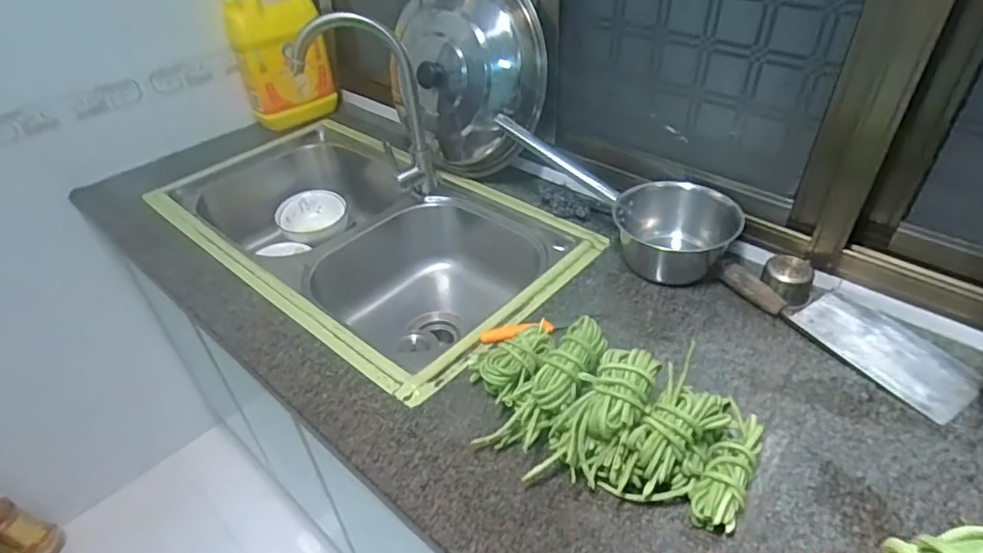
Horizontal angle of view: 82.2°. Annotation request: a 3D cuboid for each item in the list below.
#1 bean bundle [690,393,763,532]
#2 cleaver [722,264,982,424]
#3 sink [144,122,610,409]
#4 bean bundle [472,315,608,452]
[{"bbox_3d":[0.238,0.194,0.566,0.044,0.041,0.132,22,46,27],"label":"bean bundle"},{"bbox_3d":[0.456,0.054,0.726,0.120,0.034,0.297,-27,45,-26],"label":"cleaver"},{"bbox_3d":[-0.240,-0.042,1.054,0.450,0.199,0.789,-34,49,-31],"label":"sink"},{"bbox_3d":[0.060,0.125,0.616,0.182,0.064,0.069,-51,51,0],"label":"bean bundle"}]

